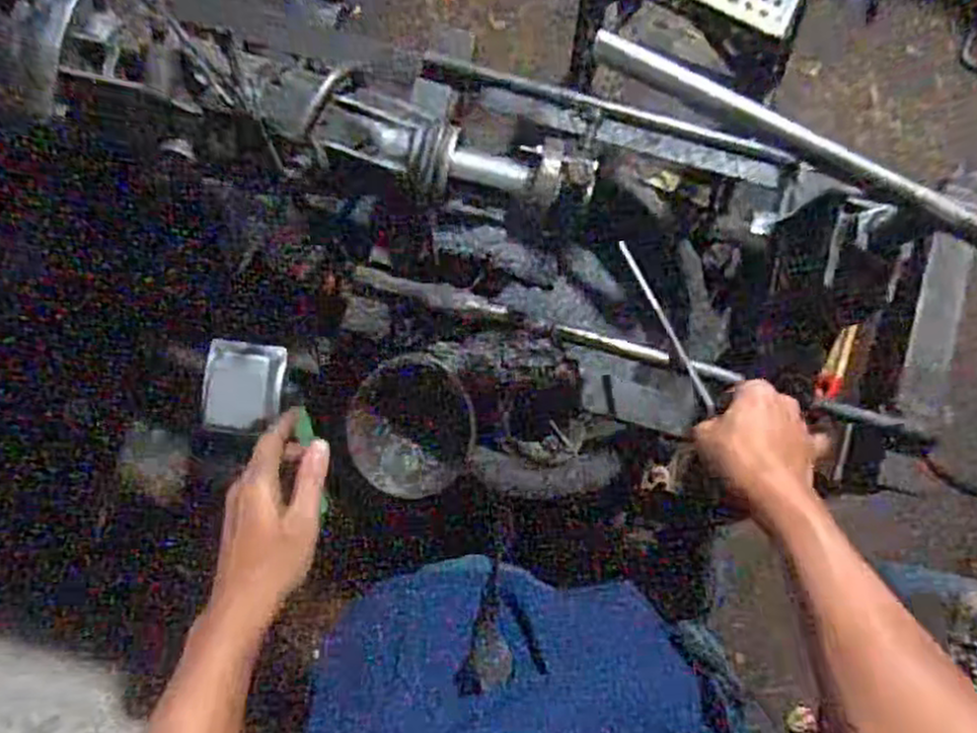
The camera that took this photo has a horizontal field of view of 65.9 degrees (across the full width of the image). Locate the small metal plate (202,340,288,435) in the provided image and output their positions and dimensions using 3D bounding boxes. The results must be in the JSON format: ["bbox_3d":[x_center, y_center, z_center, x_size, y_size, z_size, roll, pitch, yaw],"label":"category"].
[{"bbox_3d":[-0.230,0.019,0.704,0.068,0.022,0.084,7,85,1],"label":"small metal plate"}]

